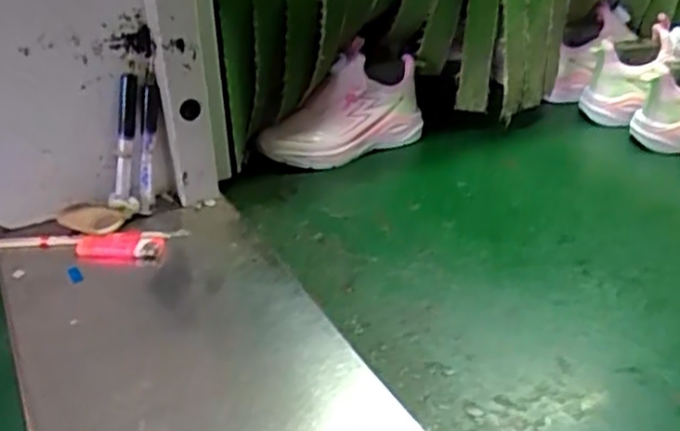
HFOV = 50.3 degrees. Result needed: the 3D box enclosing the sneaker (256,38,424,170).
[{"bbox_3d":[0.009,-0.131,0.887,0.209,0.120,0.072,-26,36,-36],"label":"sneaker"}]

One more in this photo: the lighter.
[{"bbox_3d":[-0.210,0.031,0.695,0.088,0.019,0.032,-1,29,4],"label":"lighter"}]

